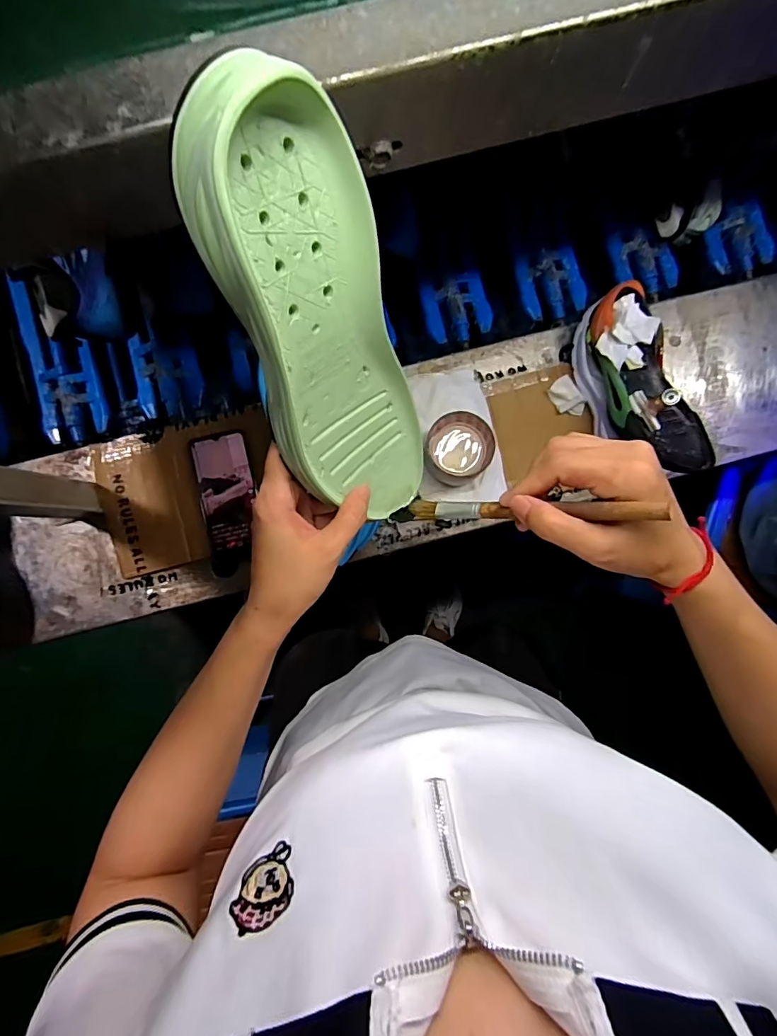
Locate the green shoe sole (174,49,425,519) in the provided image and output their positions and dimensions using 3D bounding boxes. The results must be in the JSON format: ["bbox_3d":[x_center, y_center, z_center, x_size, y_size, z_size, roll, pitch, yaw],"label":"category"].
[{"bbox_3d":[-0.033,-0.090,0.274,0.087,0.252,0.042,-22,49,0],"label":"green shoe sole"}]

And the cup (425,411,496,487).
[{"bbox_3d":[0.086,-0.086,0.599,0.078,0.050,0.087,33,90,0],"label":"cup"}]

